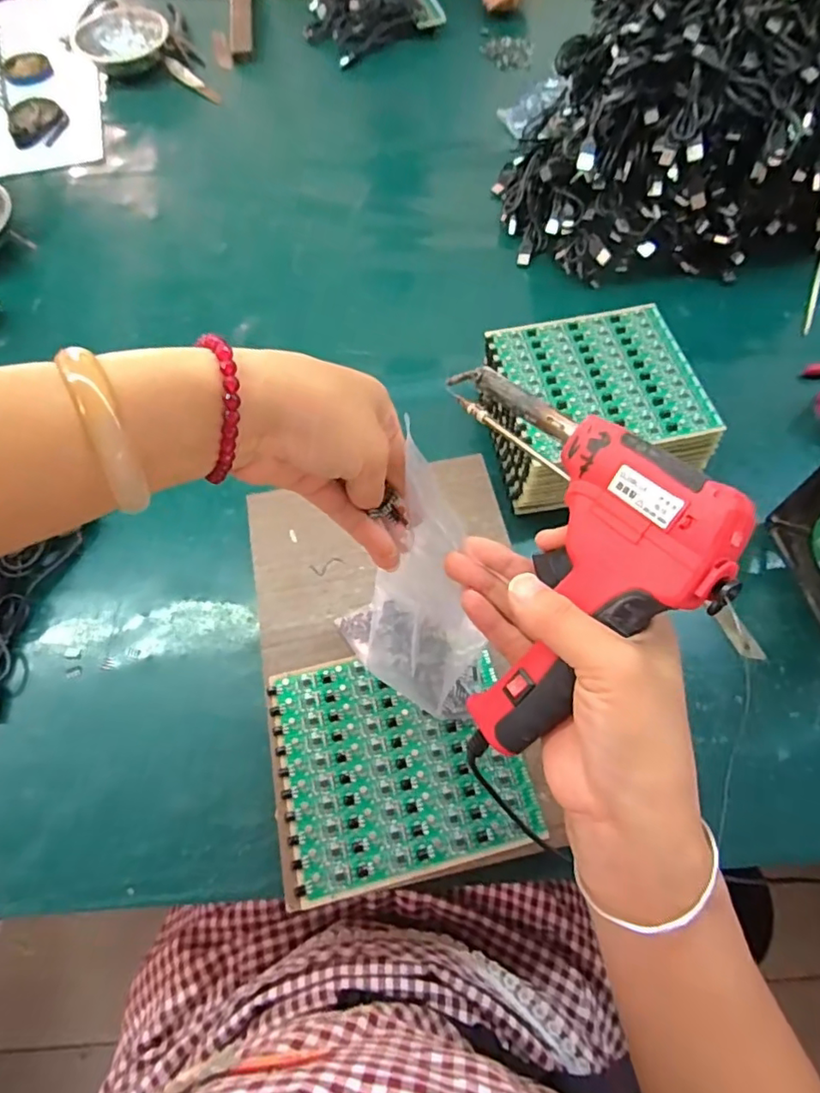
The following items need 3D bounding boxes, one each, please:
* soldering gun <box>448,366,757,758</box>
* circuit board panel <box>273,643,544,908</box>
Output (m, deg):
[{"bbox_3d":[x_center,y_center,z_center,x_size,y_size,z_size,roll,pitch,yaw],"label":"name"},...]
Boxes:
[{"bbox_3d":[0.086,-0.010,0.269,0.131,0.045,0.195,-18,69,42],"label":"soldering gun"},{"bbox_3d":[-0.007,0.137,0.374,0.153,0.013,0.137,-12,65,-6],"label":"circuit board panel"}]

